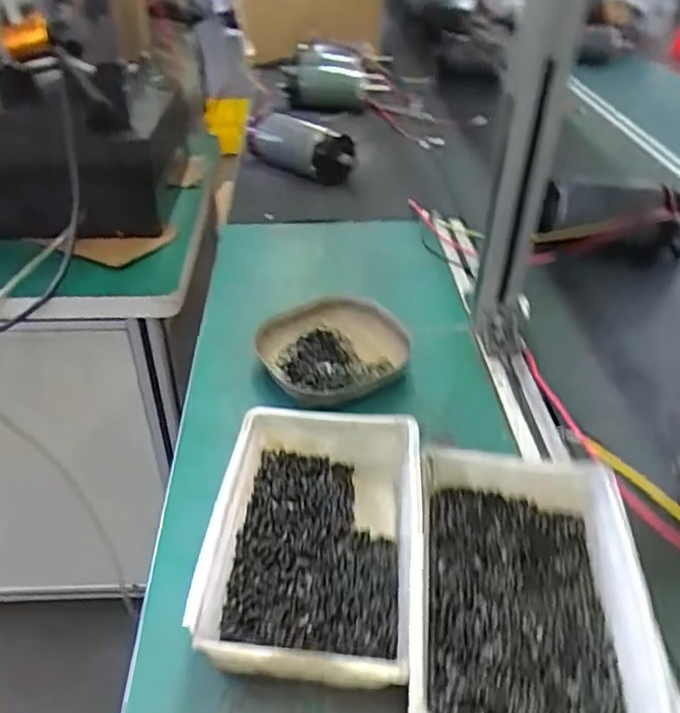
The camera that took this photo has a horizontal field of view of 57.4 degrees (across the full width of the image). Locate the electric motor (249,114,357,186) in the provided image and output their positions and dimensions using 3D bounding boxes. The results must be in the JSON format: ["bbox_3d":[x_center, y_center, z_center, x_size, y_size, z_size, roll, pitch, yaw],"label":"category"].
[{"bbox_3d":[-0.057,-0.340,1.021,0.200,0.079,0.079,23,44,26],"label":"electric motor"}]

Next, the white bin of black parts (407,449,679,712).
[{"bbox_3d":[0.124,0.157,0.401,0.151,0.049,0.203,6,39,6],"label":"white bin of black parts"}]

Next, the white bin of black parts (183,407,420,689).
[{"bbox_3d":[-0.017,0.128,0.440,0.140,0.052,0.202,3,39,3],"label":"white bin of black parts"}]

